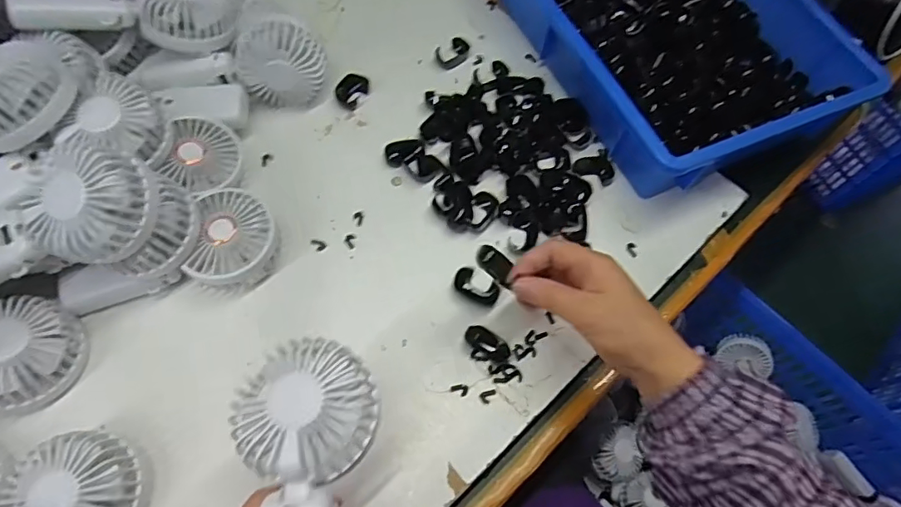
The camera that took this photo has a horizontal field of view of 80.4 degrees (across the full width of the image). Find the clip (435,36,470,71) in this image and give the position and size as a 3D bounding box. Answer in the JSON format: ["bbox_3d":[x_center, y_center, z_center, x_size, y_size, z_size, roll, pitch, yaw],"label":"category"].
[{"bbox_3d":[0.005,-0.240,0.639,0.046,0.017,0.028,-32,69,-18],"label":"clip"}]

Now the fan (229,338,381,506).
[{"bbox_3d":[-0.082,0.137,0.310,0.083,0.042,0.167,-6,79,-6],"label":"fan"}]

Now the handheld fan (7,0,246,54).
[{"bbox_3d":[-0.293,-0.231,0.510,0.198,0.041,0.079,-14,64,-27],"label":"handheld fan"}]

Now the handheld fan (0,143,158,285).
[{"bbox_3d":[-0.303,-0.020,0.393,0.173,0.041,0.086,-21,97,11],"label":"handheld fan"}]

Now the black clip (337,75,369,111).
[{"bbox_3d":[-0.107,-0.176,0.578,0.026,0.017,0.036,20,64,7],"label":"black clip"}]

